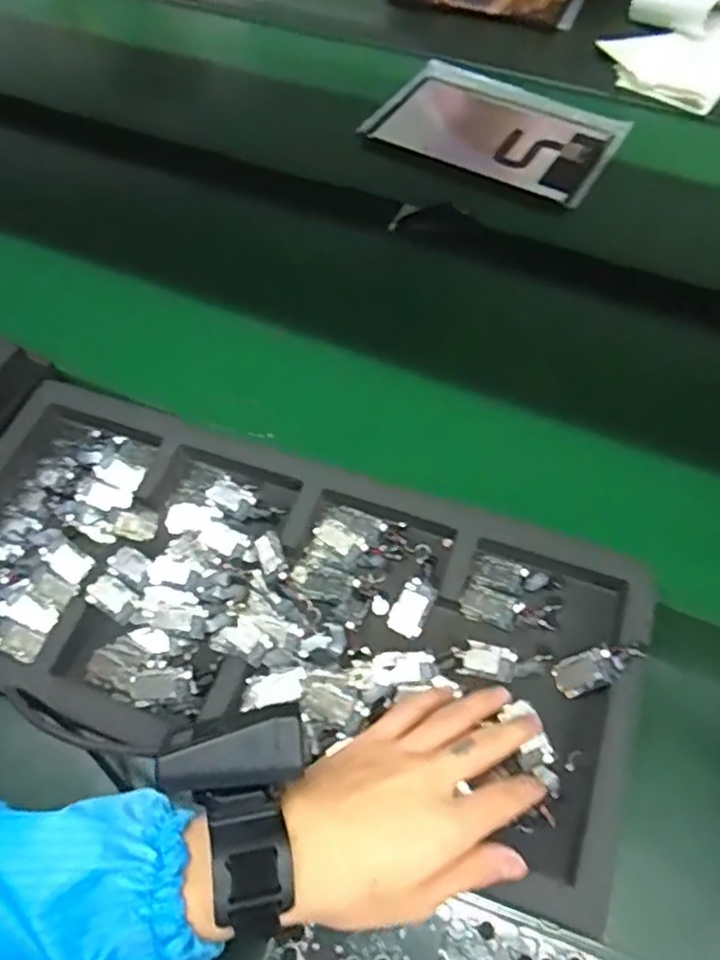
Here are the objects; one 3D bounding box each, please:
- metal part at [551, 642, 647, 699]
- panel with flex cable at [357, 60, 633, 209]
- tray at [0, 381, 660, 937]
[{"bbox_3d":[0.151,0.118,0.409,0.058,0.007,0.024,-29,55,17],"label":"metal part"},{"bbox_3d":[0.166,-0.425,0.775,0.274,0.017,0.185,27,63,16],"label":"panel with flex cable"},{"bbox_3d":[-0.067,0.084,0.440,0.491,0.036,0.224,13,57,10],"label":"tray"}]

